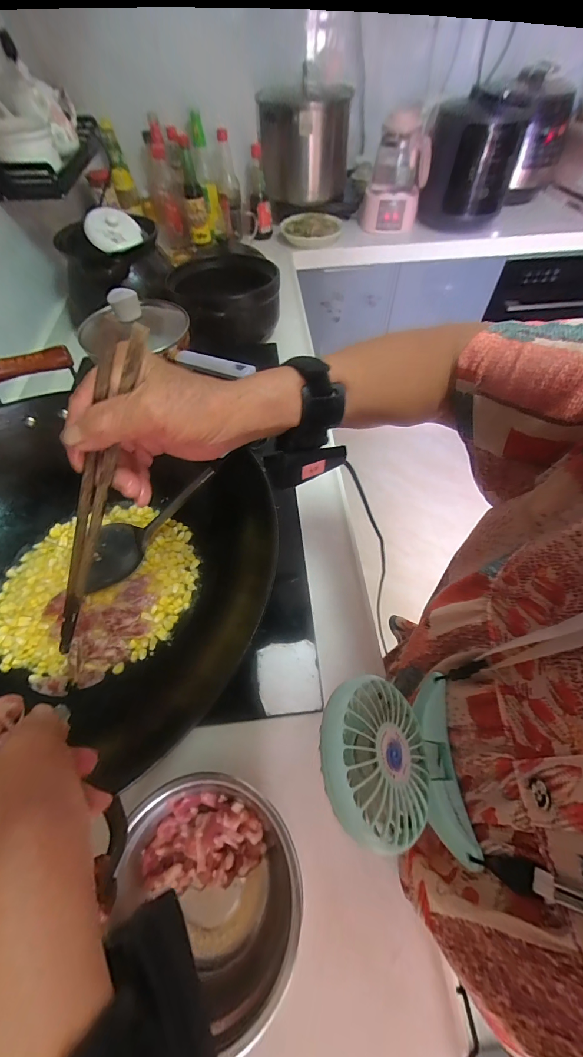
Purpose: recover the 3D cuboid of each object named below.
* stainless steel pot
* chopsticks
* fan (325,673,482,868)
[{"bbox_3d":[0.039,-1.252,1.160,0.292,0.249,0.325,4,57,1],"label":"stainless steel pot"},{"bbox_3d":[-0.134,-0.014,0.236,0.026,0.235,0.010,29,21,16],"label":"chopsticks"},{"bbox_3d":[0.058,0.128,0.199,0.083,0.058,0.083,1,57,-1],"label":"fan"}]

